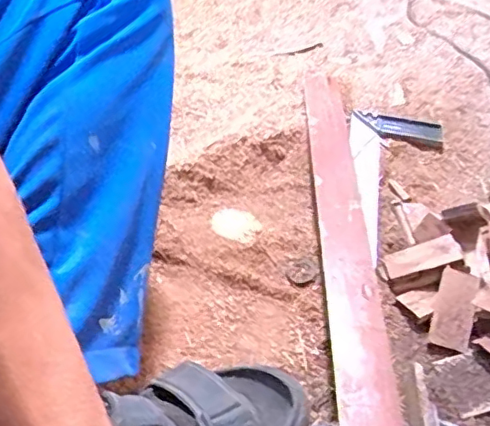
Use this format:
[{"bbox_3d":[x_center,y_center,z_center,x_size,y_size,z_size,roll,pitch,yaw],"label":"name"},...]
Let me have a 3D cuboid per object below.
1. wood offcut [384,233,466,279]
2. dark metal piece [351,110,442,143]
[{"bbox_3d":[0.186,0.046,0.599,0.077,0.012,0.032,-20,42,14],"label":"wood offcut"},{"bbox_3d":[0.212,-0.118,0.788,0.117,0.014,0.044,11,43,7],"label":"dark metal piece"}]

